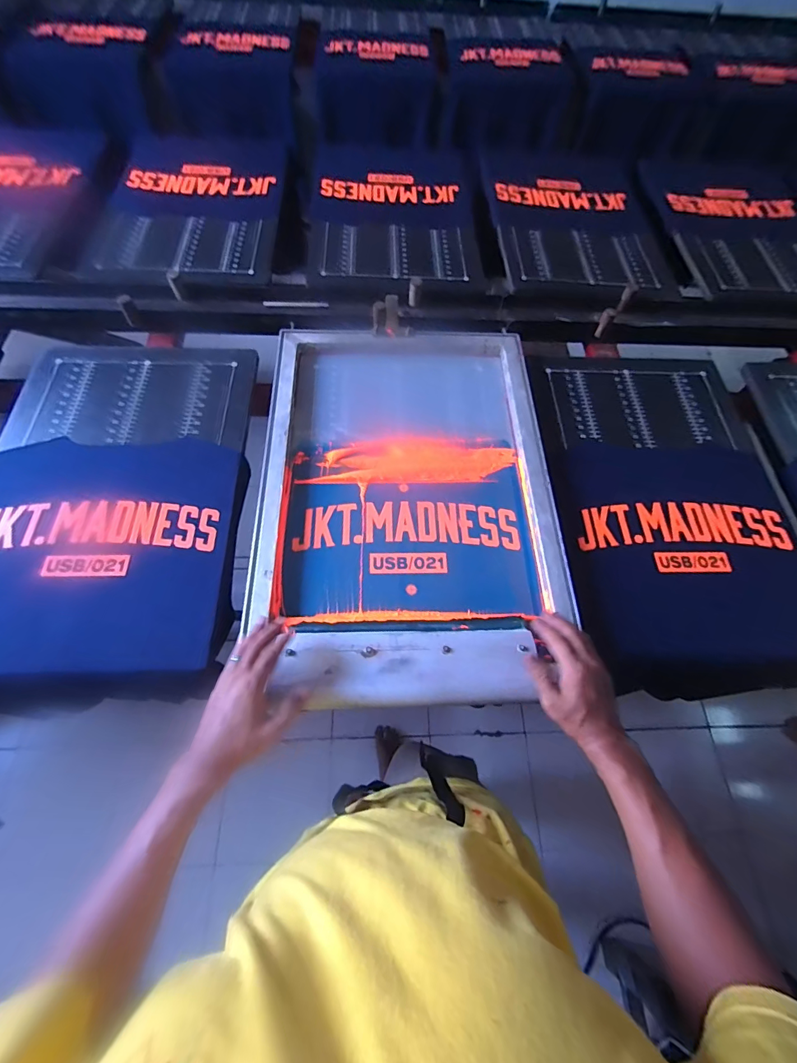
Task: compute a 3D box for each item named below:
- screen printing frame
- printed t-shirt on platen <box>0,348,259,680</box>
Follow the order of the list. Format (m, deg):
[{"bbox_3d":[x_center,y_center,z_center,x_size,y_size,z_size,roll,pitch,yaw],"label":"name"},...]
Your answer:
[{"bbox_3d":[0.018,-0.079,0.669,0.455,0.059,0.661,1,63,-2],"label":"screen printing frame"},{"bbox_3d":[-0.463,-0.080,0.683,0.393,0.062,0.608,-3,65,1],"label":"printed t-shirt on platen"}]

